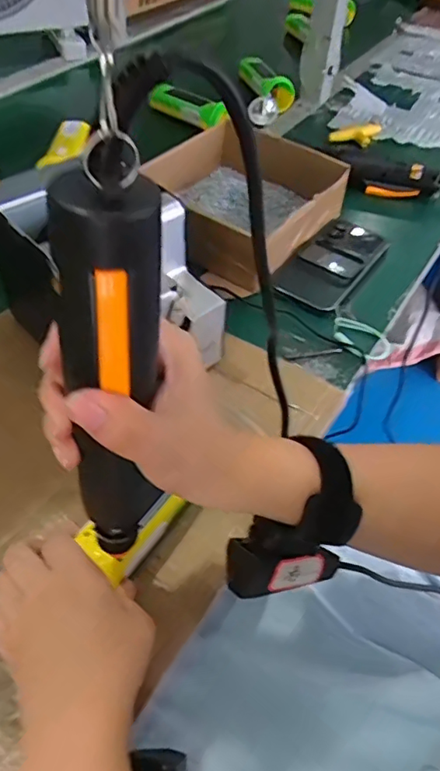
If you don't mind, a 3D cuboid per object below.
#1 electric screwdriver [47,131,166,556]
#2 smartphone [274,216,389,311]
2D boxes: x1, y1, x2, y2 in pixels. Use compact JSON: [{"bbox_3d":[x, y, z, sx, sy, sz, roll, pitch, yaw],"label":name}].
[{"bbox_3d":[-0.041,-0.002,0.210,0.033,0.165,0.038,2,30,-2],"label":"electric screwdriver"},{"bbox_3d":[0.132,-0.144,0.626,0.077,0.015,0.167,33,56,21],"label":"smartphone"}]

